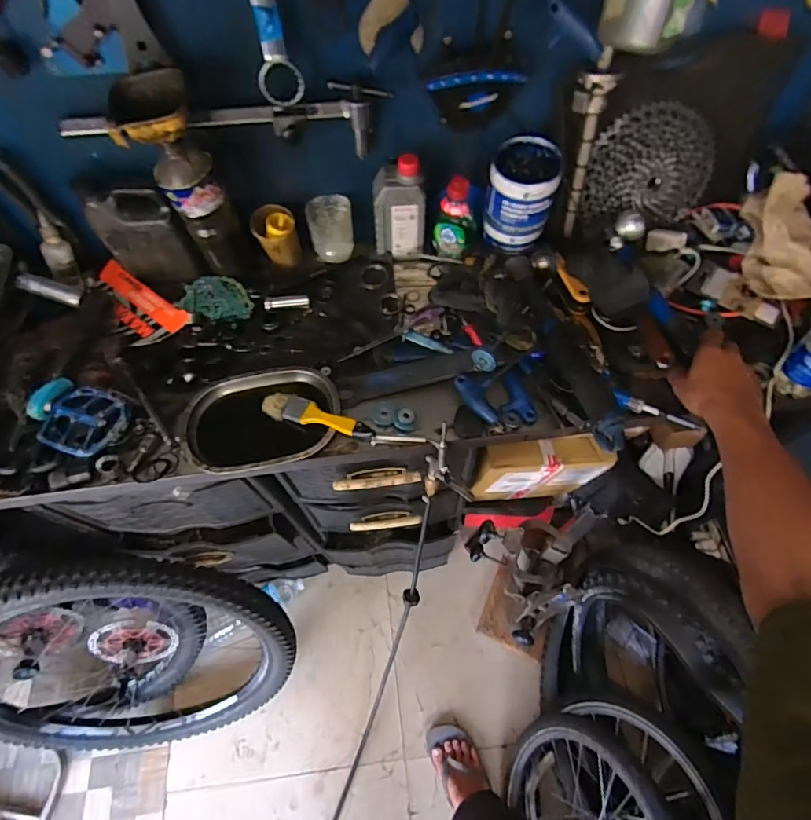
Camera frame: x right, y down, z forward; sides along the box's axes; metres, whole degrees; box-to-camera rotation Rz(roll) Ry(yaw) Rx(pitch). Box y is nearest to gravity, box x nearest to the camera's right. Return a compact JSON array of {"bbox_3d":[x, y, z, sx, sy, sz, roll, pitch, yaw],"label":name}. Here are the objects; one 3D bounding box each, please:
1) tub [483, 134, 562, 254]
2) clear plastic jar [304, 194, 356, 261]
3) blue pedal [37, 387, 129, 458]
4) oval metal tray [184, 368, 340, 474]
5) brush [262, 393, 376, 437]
[{"bbox_3d":[0.178,-0.330,0.746,0.101,0.133,0.098,7,63,4],"label":"tub"},{"bbox_3d":[-0.125,-0.311,0.814,0.071,0.094,0.068,0,63,0],"label":"clear plastic jar"},{"bbox_3d":[-0.452,0.012,0.669,0.102,0.030,0.102,26,66,13],"label":"blue pedal"},{"bbox_3d":[-0.204,0.013,0.682,0.214,0.024,0.153,-13,63,-6],"label":"oval metal tray"},{"bbox_3d":[-0.124,0.008,0.669,0.177,0.014,0.040,15,63,23],"label":"brush"}]

